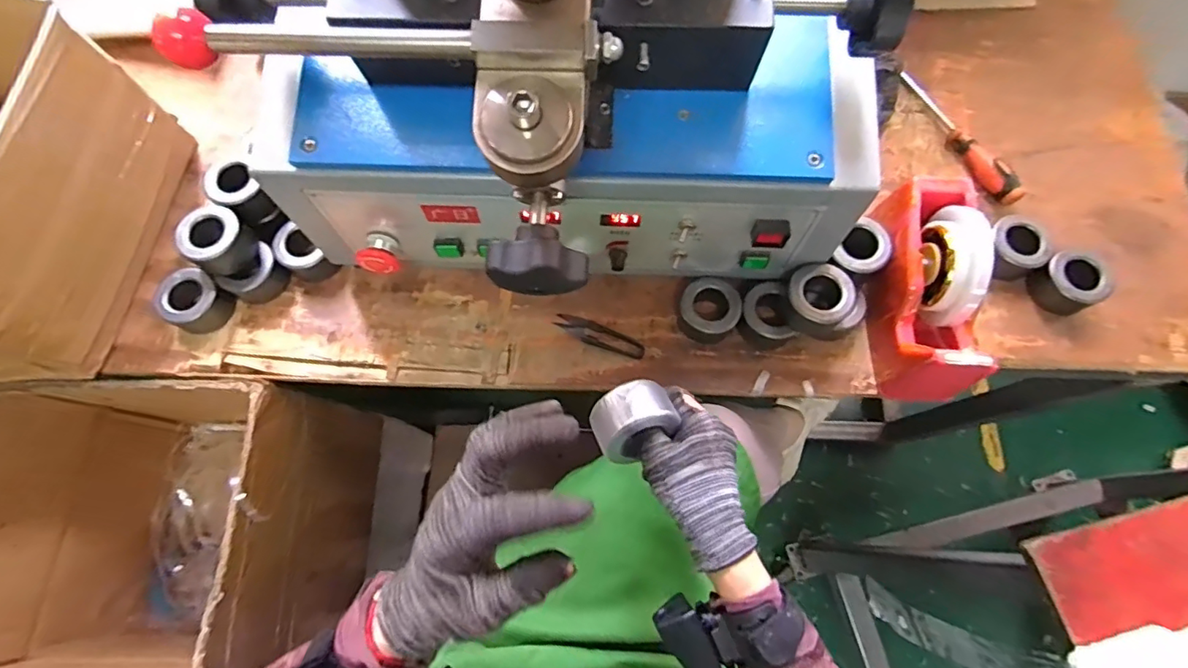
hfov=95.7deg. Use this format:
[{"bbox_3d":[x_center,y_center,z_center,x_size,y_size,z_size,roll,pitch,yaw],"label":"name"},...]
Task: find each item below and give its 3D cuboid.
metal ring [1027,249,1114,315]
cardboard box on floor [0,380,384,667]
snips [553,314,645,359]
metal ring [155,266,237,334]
[{"bbox_3d":[0.487,-0.054,0.550,0.059,0.038,0.061,0,72,1],"label":"metal ring"},{"bbox_3d":[-0.489,0.232,0.647,0.323,0.289,0.293,-1,72,0],"label":"cardboard box on floor"},{"bbox_3d":[0.006,0.002,0.564,0.098,0.009,0.025,25,74,9],"label":"snips"},{"bbox_3d":[-0.414,-0.033,0.562,0.054,0.042,0.058,0,72,1],"label":"metal ring"}]

